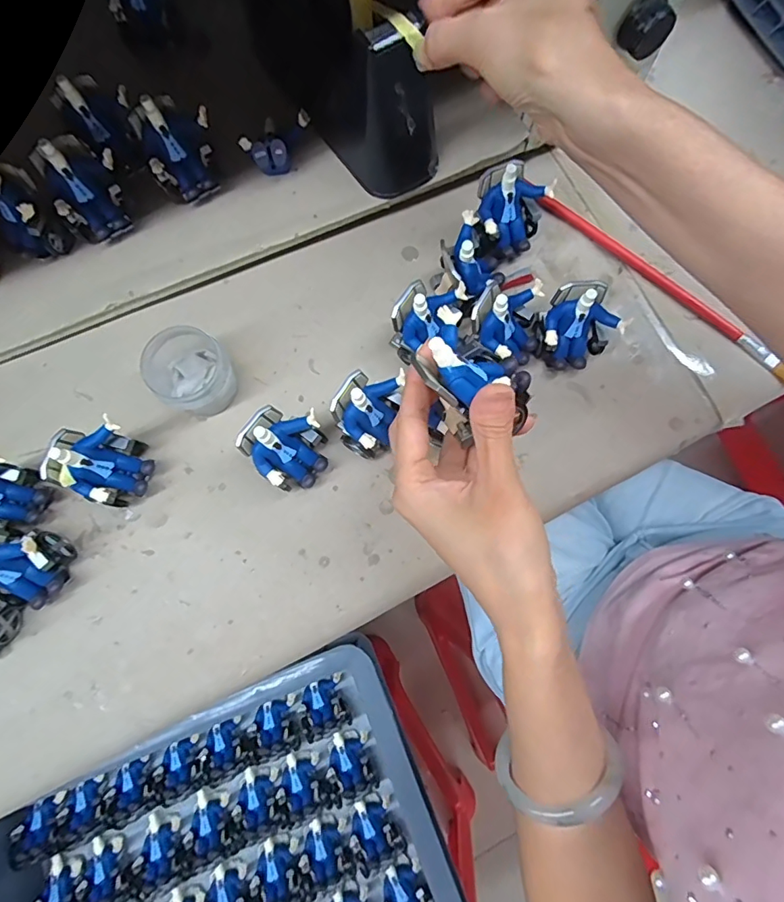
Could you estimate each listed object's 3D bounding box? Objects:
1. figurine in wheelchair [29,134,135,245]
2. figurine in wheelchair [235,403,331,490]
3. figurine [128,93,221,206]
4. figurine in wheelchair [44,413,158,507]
[{"bbox_3d":[-0.216,-0.182,0.342,0.044,0.058,0.045,-33,81,-6],"label":"figurine in wheelchair"},{"bbox_3d":[-0.067,-0.003,0.329,0.047,0.060,0.051,39,81,7],"label":"figurine in wheelchair"},{"bbox_3d":[-0.148,-0.213,0.348,0.048,0.056,0.044,0,79,0],"label":"figurine"},{"bbox_3d":[-0.189,0.007,0.325,0.043,0.063,0.052,16,79,3],"label":"figurine in wheelchair"}]

